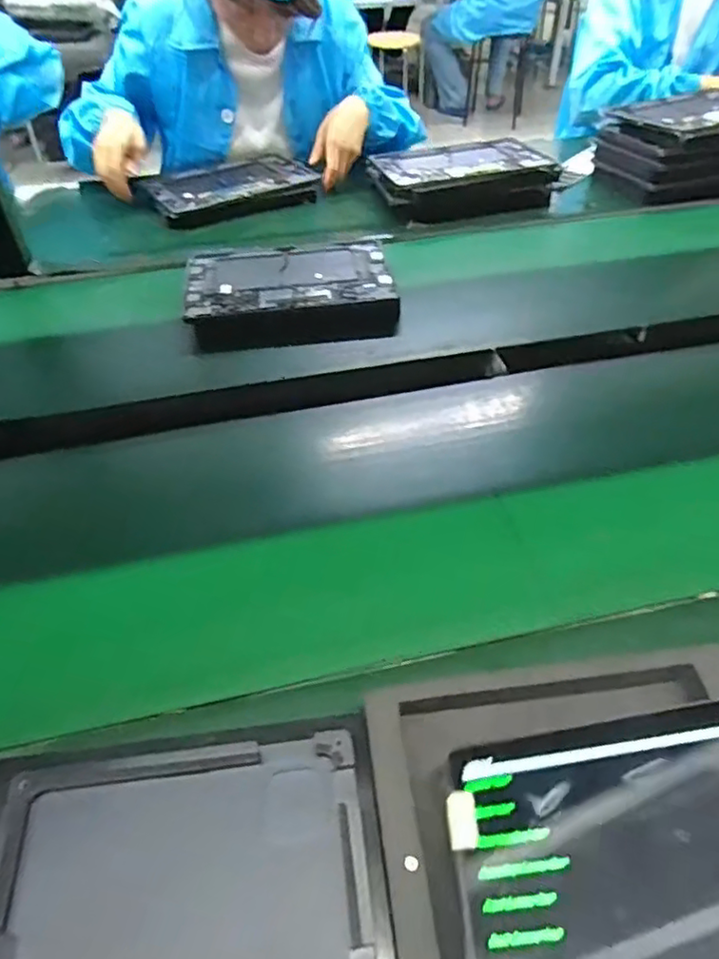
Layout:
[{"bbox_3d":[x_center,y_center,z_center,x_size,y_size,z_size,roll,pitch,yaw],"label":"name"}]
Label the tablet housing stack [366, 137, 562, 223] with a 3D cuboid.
[{"bbox_3d":[0.166,-0.489,0.991,0.274,0.059,0.207,-8,46,-7],"label":"tablet housing stack"}]

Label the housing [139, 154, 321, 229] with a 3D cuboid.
[{"bbox_3d":[-0.213,-0.486,1.033,0.266,0.034,0.161,-23,50,-20],"label":"housing"}]

